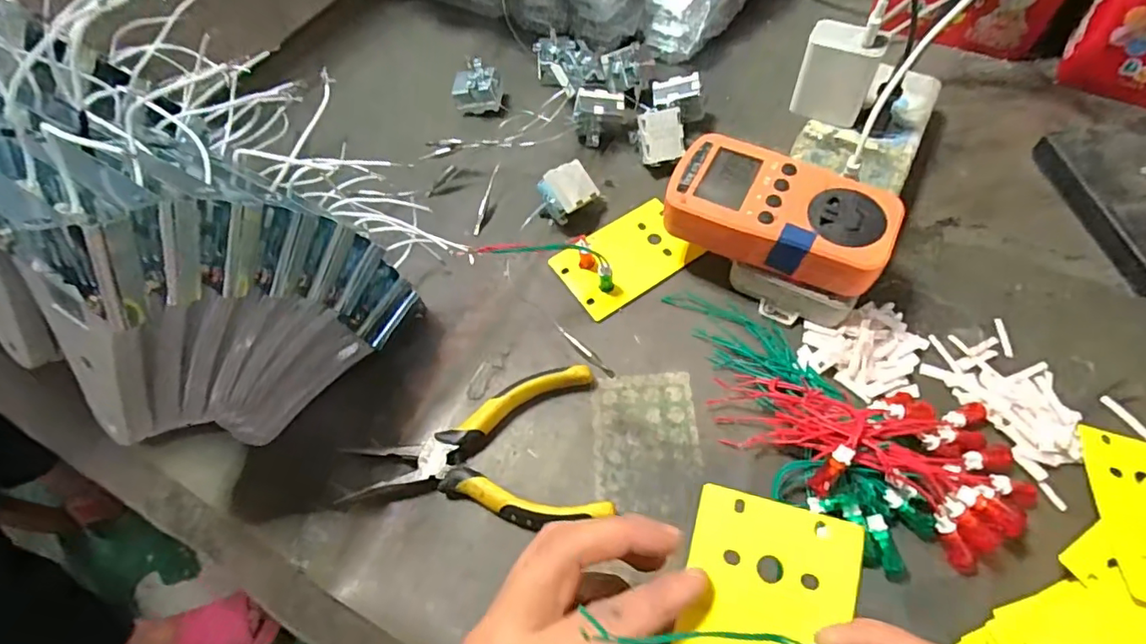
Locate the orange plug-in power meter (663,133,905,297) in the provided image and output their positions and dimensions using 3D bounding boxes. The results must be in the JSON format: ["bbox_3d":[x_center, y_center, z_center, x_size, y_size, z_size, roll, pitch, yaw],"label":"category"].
[{"bbox_3d":[0.122,-0.065,0.338,0.125,0.029,0.064,24,65,16],"label":"orange plug-in power meter"}]

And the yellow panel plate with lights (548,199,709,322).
[{"bbox_3d":[0.036,-0.049,0.383,0.090,0.020,0.059,-31,65,-13],"label":"yellow panel plate with lights"}]

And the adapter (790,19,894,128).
[{"bbox_3d":[0.180,-0.169,0.385,0.049,0.056,0.025,28,66,18],"label":"adapter"}]

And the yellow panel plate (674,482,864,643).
[{"bbox_3d":[0.069,0.116,0.208,0.059,0.004,0.096,11,74,18],"label":"yellow panel plate"}]

